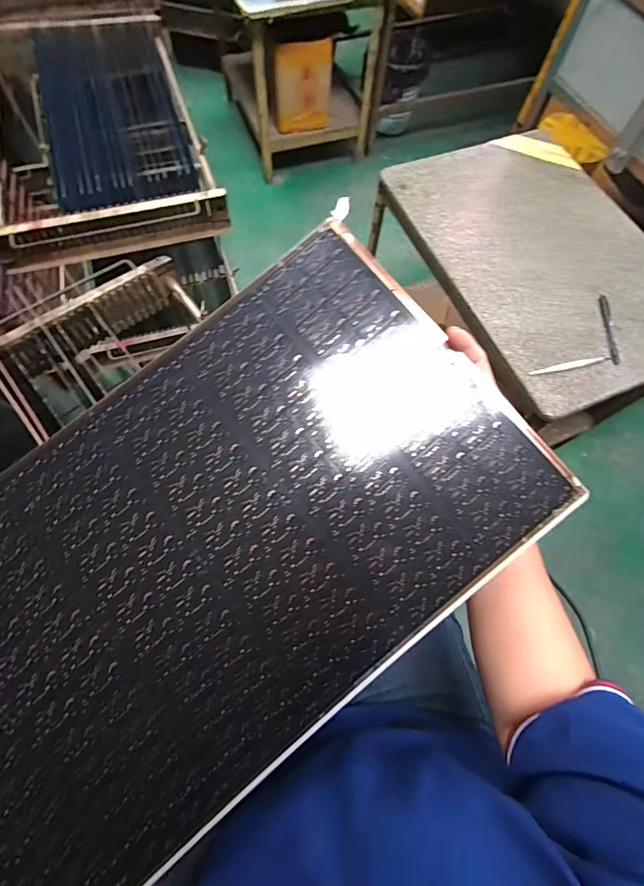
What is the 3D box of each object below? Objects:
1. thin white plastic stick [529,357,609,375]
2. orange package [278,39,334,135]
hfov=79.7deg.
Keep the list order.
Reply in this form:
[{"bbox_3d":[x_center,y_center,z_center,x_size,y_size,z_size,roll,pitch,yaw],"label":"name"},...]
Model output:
[{"bbox_3d":[0.409,-0.127,0.636,0.140,0.006,0.012,-12,69,-8],"label":"thin white plastic stick"},{"bbox_3d":[-0.066,-1.190,1.311,0.205,0.246,0.043,-20,70,-11],"label":"orange package"}]

